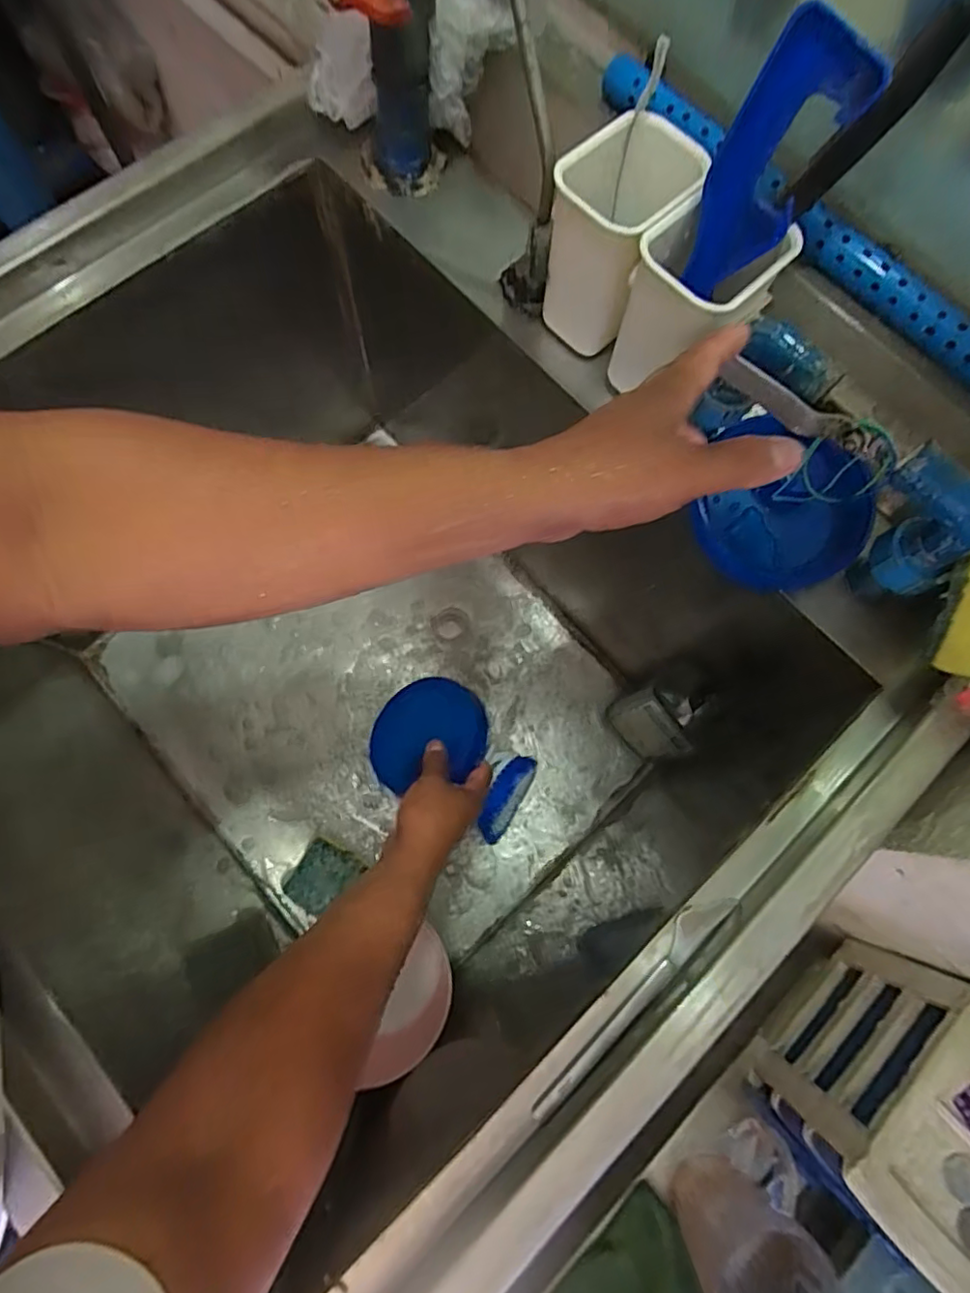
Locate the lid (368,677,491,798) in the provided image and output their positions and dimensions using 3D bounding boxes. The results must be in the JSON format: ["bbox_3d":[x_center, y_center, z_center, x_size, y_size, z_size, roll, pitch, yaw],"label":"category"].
[{"bbox_3d":[-0.057,0.083,0.588,0.114,0.011,0.104,-5,60,9],"label":"lid"}]

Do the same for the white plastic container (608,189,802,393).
[{"bbox_3d":[0.137,-0.225,0.403,0.074,0.110,0.077,44,79,9],"label":"white plastic container"}]

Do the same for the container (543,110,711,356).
[{"bbox_3d":[0.091,-0.284,0.421,0.078,0.125,0.096,34,77,7],"label":"container"}]

